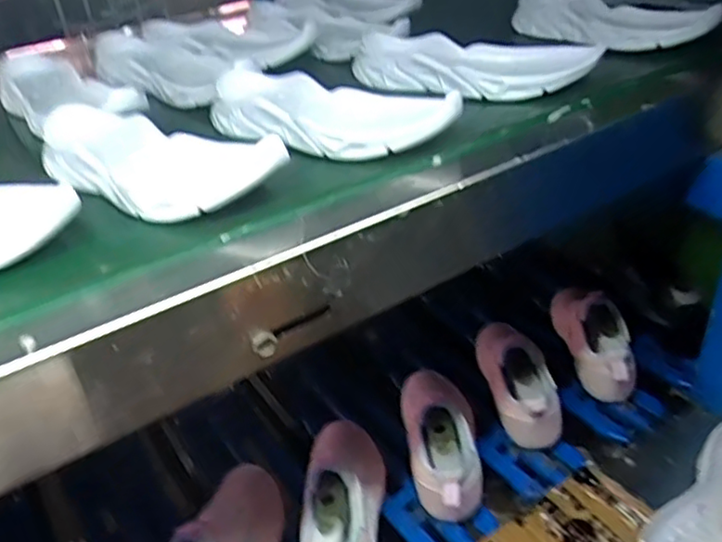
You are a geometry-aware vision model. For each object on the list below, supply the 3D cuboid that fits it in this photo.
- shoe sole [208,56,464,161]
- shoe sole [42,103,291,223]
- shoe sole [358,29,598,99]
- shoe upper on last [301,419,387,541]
[{"bbox_3d":[-0.033,-0.138,0.567,0.234,0.039,0.076,18,39,32],"label":"shoe sole"},{"bbox_3d":[-0.164,-0.084,0.505,0.223,0.040,0.076,19,39,33],"label":"shoe sole"},{"bbox_3d":[0.109,-0.209,0.661,0.241,0.043,0.099,8,35,20],"label":"shoe sole"},{"bbox_3d":[-0.018,0.229,0.692,0.076,0.085,0.237,-2,32,5],"label":"shoe upper on last"}]

